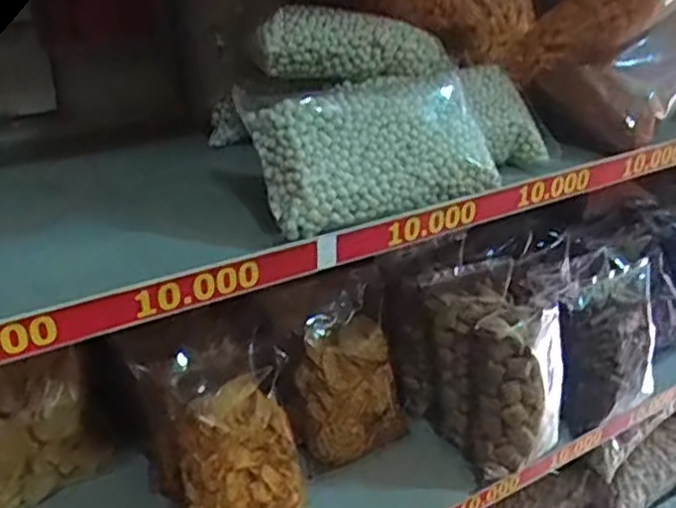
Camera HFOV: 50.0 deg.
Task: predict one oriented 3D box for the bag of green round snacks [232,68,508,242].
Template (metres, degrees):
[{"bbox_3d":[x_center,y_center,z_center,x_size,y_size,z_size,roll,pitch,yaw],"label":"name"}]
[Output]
[{"bbox_3d":[0.030,-0.089,0.600,0.195,0.124,0.050,-12,-3,-19],"label":"bag of green round snacks"}]

